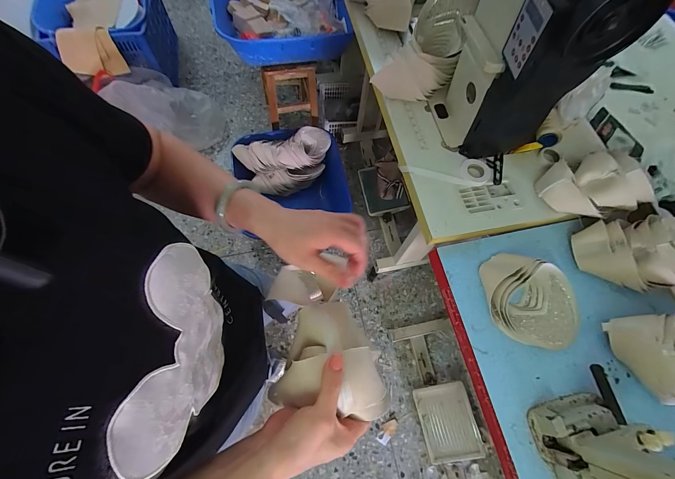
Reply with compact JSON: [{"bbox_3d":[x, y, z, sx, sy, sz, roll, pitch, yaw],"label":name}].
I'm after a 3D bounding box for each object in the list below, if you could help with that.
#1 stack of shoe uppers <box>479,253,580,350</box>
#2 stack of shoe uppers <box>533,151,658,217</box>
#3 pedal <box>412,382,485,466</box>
[{"bbox_3d":[0.402,0.121,0.606,0.168,0.063,0.201,-6,67,-4],"label":"stack of shoe uppers"},{"bbox_3d":[0.604,-0.137,0.661,0.261,0.075,0.153,-10,68,-7],"label":"stack of shoe uppers"},{"bbox_3d":[0.441,0.713,1.138,0.227,0.039,0.272,-15,71,5],"label":"pedal"}]

